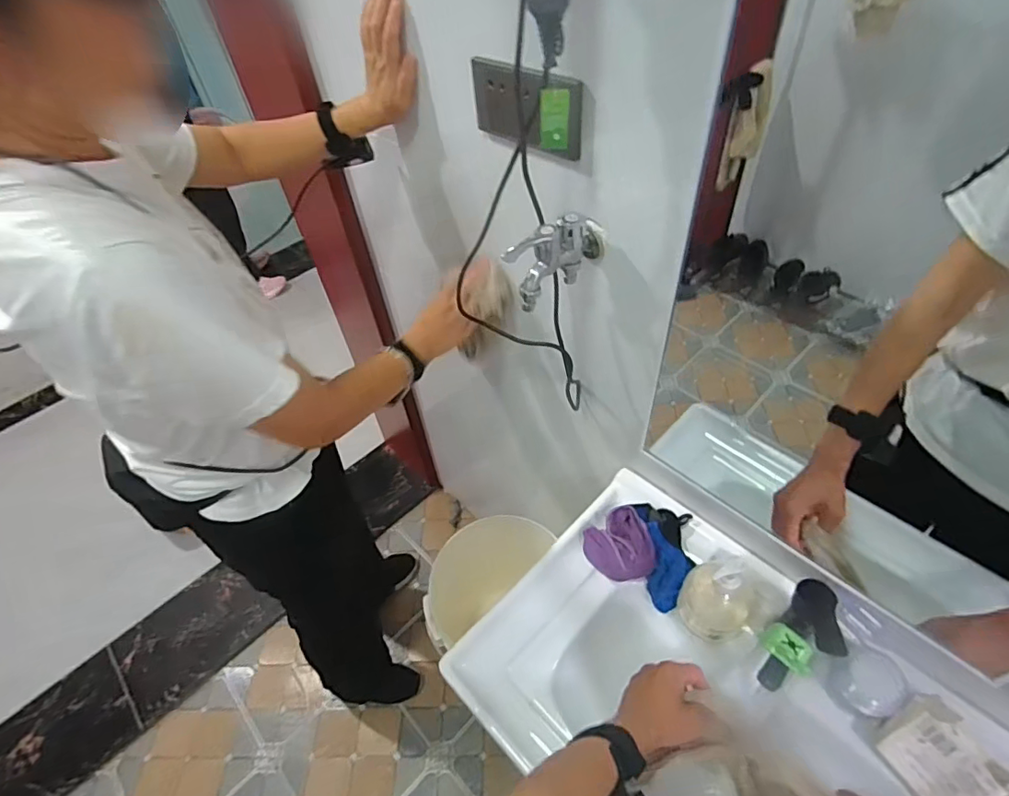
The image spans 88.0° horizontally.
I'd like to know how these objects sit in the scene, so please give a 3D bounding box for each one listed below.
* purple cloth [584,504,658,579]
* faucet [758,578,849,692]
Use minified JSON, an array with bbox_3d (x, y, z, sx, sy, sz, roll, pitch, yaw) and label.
[{"bbox_3d":[0.163,0.208,0.751,0.094,0.047,0.108,-13,49,-6],"label":"purple cloth"},{"bbox_3d":[0.332,0.266,0.589,0.055,0.104,0.106,16,52,18],"label":"faucet"}]

